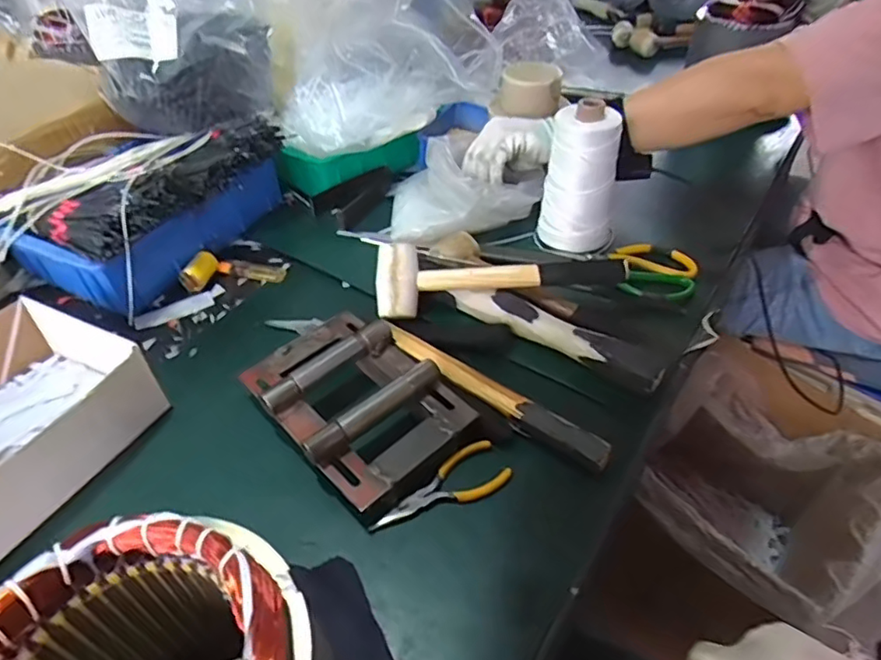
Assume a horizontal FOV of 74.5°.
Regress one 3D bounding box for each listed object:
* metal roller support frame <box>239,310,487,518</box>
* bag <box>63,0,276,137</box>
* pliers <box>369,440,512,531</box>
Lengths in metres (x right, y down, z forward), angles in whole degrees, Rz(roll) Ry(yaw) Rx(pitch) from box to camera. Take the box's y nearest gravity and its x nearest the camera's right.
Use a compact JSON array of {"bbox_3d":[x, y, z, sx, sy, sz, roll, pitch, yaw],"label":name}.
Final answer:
[{"bbox_3d":[-0.079,0.056,0.527,0.137,0.052,0.200,-31,51,-27],"label":"metal roller support frame"},{"bbox_3d":[-0.331,-0.386,0.717,0.219,0.220,0.157,-20,47,-18],"label":"bag"},{"bbox_3d":[0.000,0.132,0.478,0.118,0.012,0.042,-23,48,-21],"label":"pliers"}]

